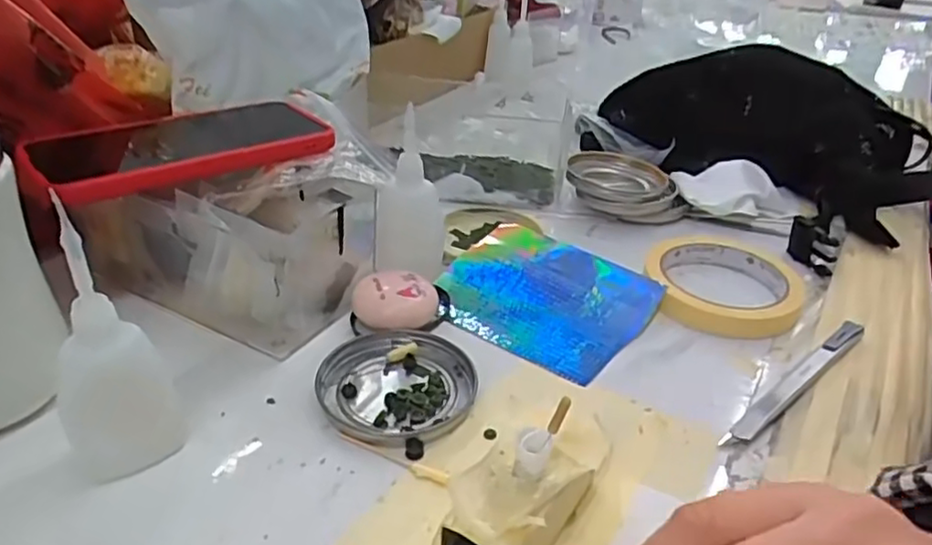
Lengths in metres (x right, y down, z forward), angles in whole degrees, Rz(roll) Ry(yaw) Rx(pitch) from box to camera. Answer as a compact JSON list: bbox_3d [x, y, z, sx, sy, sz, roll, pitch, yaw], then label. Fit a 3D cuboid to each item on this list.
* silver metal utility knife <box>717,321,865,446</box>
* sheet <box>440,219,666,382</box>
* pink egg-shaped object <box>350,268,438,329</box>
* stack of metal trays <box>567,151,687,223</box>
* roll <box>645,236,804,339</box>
[{"bbox_3d":[0.176,0.057,0.360,0.132,0.013,0.012,-22,39,-34],"label":"silver metal utility knife"},{"bbox_3d":[0.046,0.012,0.420,0.122,0.015,0.104,24,37,30],"label":"sheet"},{"bbox_3d":[-0.041,0.016,0.394,0.048,0.022,0.036,-1,32,-6],"label":"pink egg-shaped object"},{"bbox_3d":[0.125,-0.067,0.533,0.088,0.027,0.071,7,32,7],"label":"stack of metal trays"},{"bbox_3d":[0.166,0.003,0.442,0.090,0.015,0.099,2,32,-1],"label":"roll"}]

